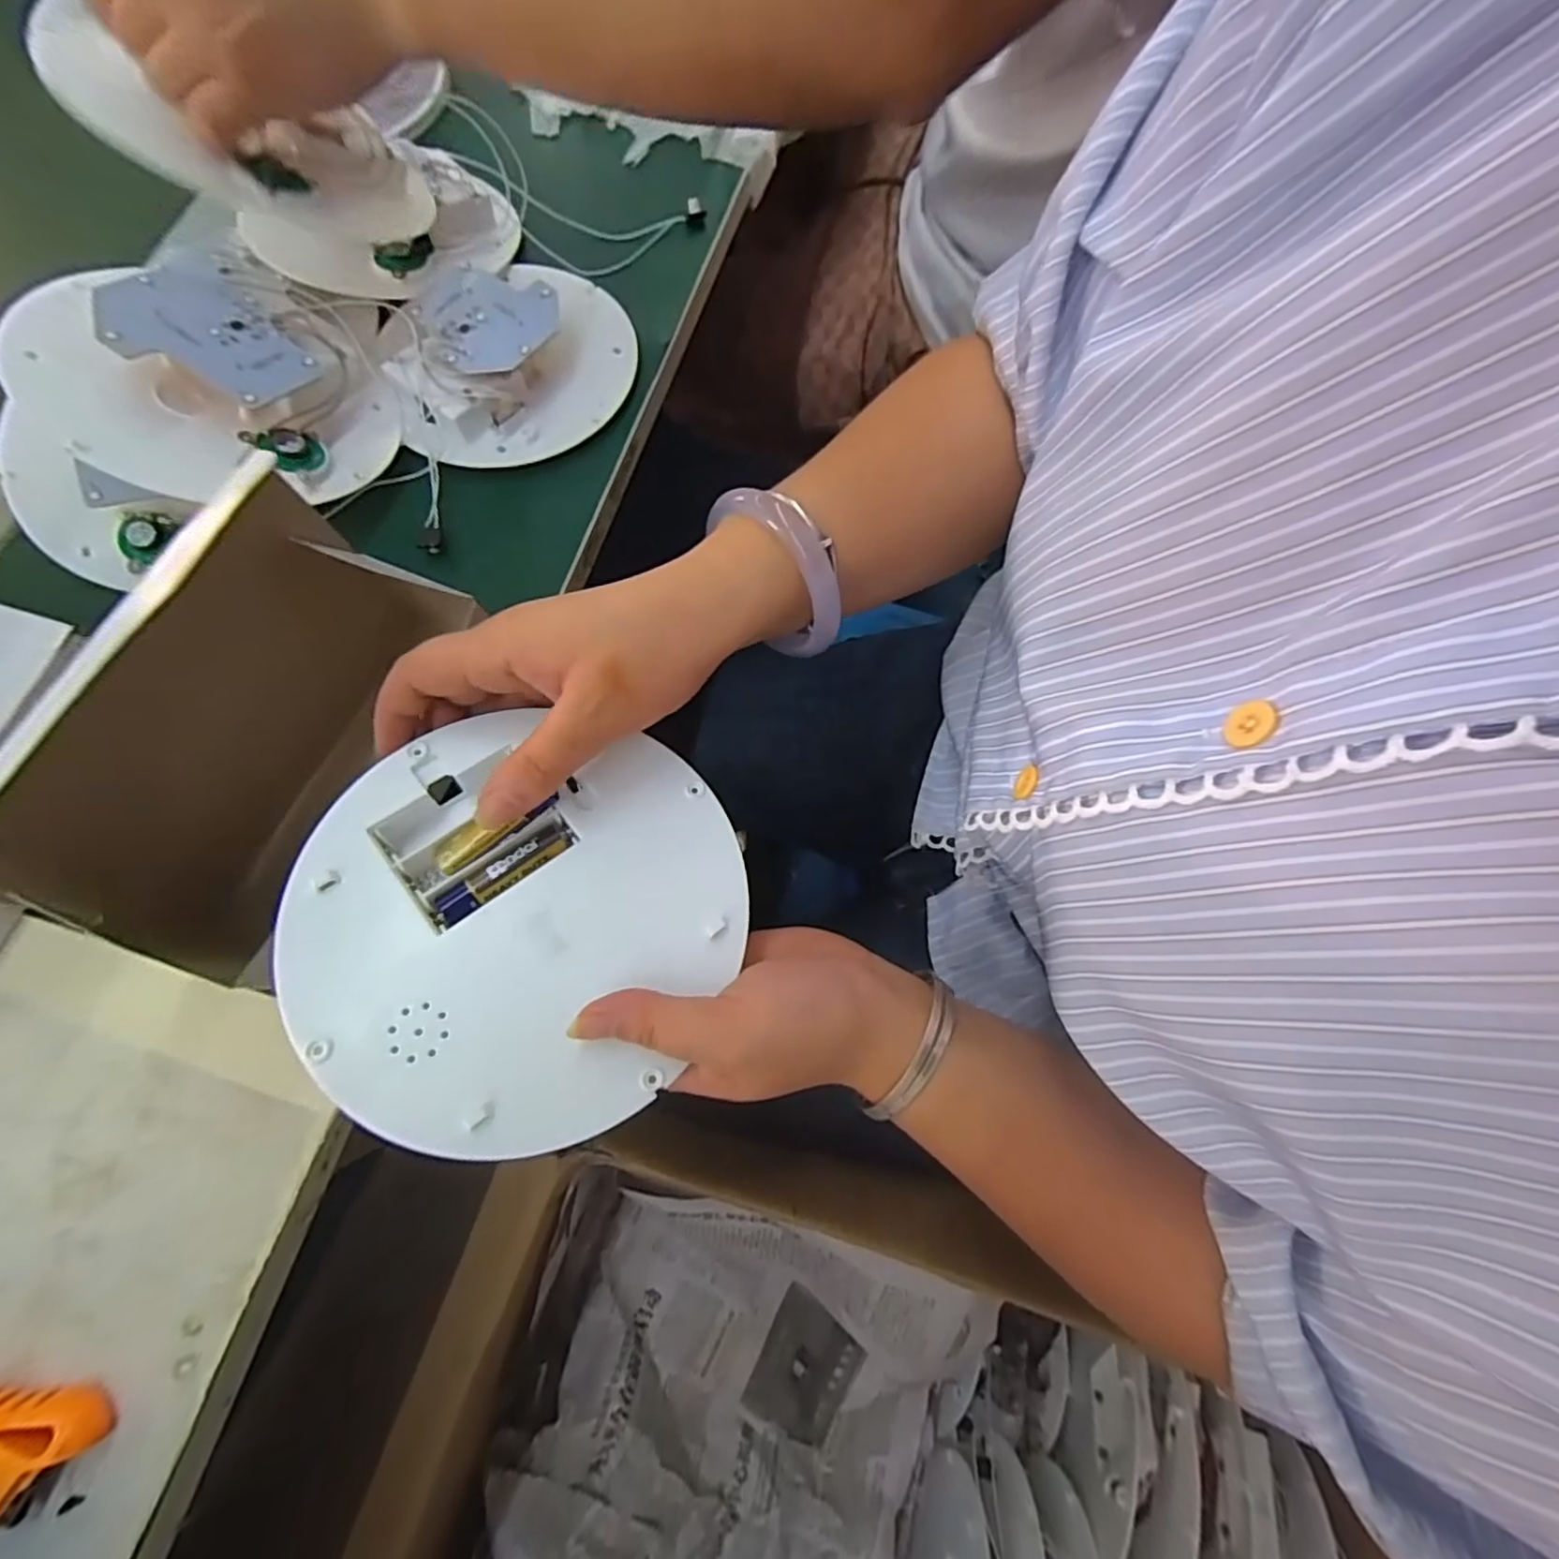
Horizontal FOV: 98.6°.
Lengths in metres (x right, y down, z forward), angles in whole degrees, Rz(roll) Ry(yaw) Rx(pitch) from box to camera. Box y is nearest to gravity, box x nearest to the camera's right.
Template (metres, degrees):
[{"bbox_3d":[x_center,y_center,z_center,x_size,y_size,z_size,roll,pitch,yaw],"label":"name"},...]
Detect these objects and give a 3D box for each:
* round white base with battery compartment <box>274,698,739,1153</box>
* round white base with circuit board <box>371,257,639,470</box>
[{"bbox_3d":[-0.089,0.048,0.233,0.143,0.028,0.142,0,72,0],"label":"round white base with battery compartment"},{"bbox_3d":[-0.153,-0.247,0.378,0.134,0.031,0.137,-19,73,-6],"label":"round white base with circuit board"}]

